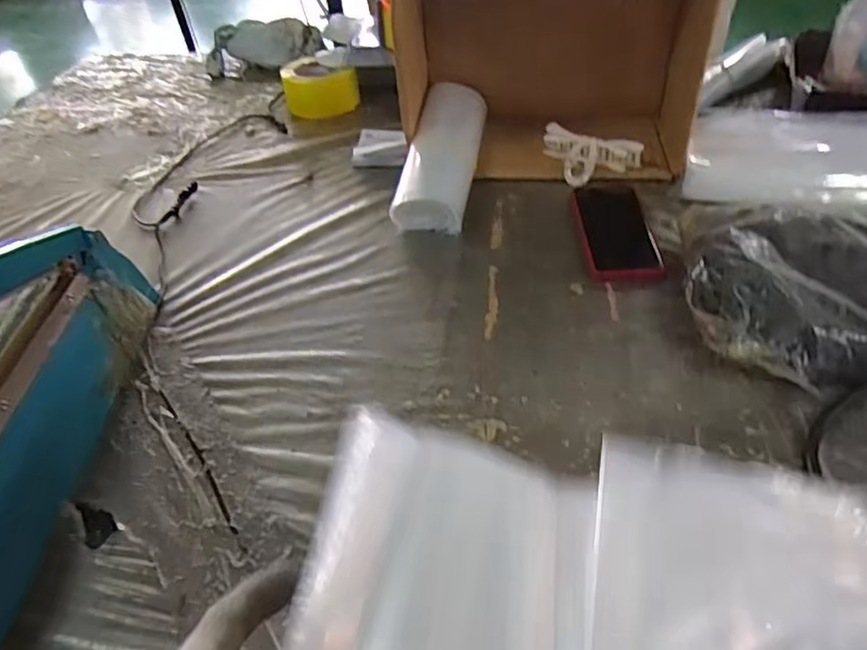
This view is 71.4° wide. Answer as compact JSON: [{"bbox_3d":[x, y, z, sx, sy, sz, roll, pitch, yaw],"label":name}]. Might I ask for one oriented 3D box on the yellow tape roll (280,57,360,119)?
[{"bbox_3d":[-0.186,-0.401,1.007,0.121,0.060,0.123,-4,42,-1],"label":"yellow tape roll"}]

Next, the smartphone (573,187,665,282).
[{"bbox_3d":[0.206,-0.108,0.687,0.077,0.007,0.181,-1,42,3],"label":"smartphone"}]

